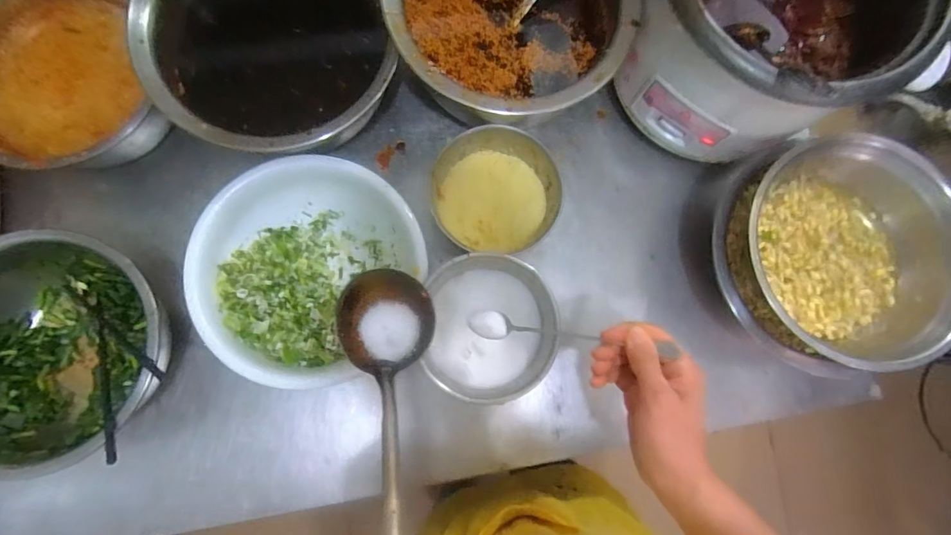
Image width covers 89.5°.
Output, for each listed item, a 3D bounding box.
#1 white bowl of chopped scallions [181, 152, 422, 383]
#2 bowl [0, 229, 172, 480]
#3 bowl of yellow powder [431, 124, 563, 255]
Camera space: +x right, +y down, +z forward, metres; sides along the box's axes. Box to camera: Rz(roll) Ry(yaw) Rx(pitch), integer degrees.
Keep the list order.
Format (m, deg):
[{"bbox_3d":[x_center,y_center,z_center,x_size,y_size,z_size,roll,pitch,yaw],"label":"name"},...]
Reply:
[{"bbox_3d":[-0.191,-0.003,0.545,0.221,0.078,0.237,1,82,-4],"label":"white bowl of chopped scallions"},{"bbox_3d":[-0.433,0.084,0.507,0.229,0.100,0.212,1,82,-4],"label":"bowl"},{"bbox_3d":[0.023,-0.087,0.567,0.144,0.082,0.133,1,82,-4],"label":"bowl of yellow powder"}]

